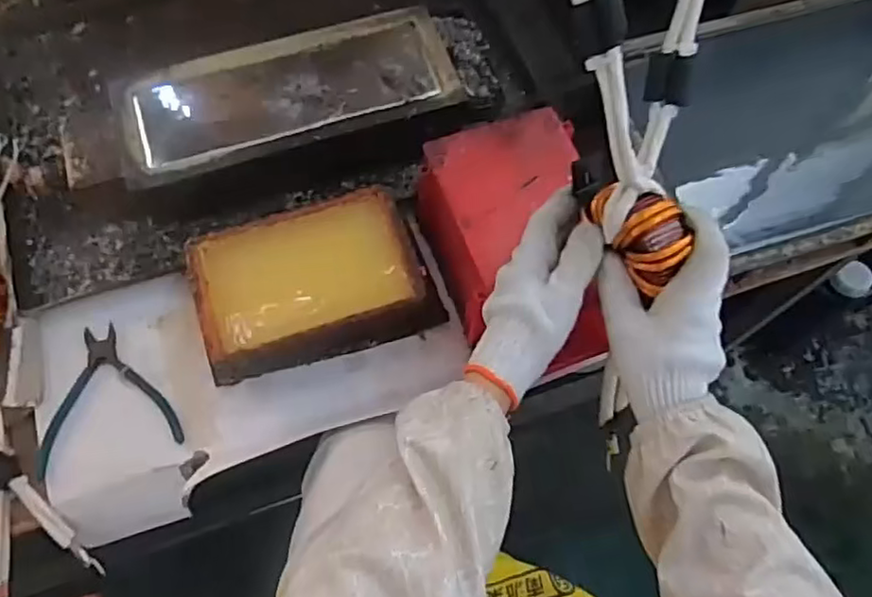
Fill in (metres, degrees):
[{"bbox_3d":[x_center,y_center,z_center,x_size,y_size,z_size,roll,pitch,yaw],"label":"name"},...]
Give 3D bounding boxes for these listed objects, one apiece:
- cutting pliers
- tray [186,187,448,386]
[{"bbox_3d":[-0.308,0.087,0.601,0.126,0.008,0.129,-14,67,-7],"label":"cutting pliers"},{"bbox_3d":[-0.113,-0.016,0.619,0.218,0.068,0.142,-19,68,-9],"label":"tray"}]

